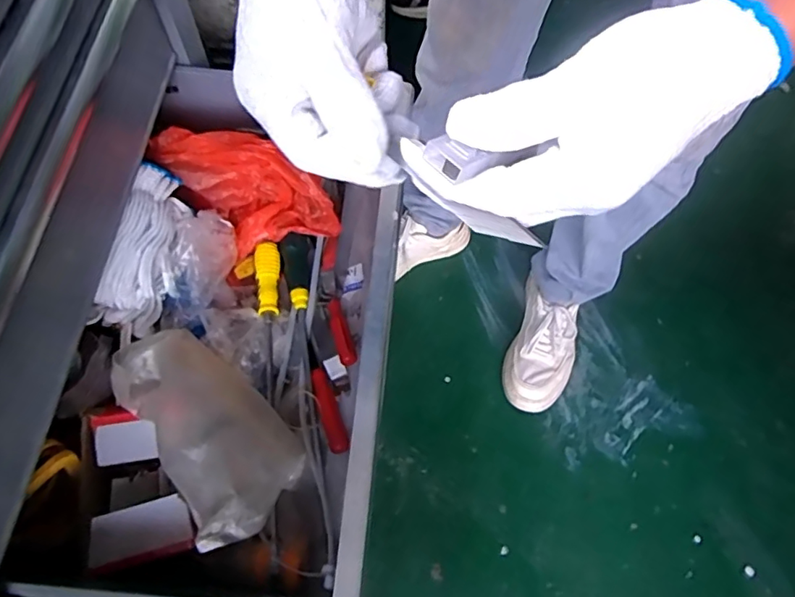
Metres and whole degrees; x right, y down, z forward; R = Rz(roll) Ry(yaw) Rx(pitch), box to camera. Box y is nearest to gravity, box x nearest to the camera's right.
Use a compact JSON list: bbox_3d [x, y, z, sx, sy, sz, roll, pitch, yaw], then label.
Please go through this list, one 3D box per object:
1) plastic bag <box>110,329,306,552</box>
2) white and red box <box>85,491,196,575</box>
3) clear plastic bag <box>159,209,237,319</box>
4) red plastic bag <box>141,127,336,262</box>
[{"bbox_3d":[-0.193,0.124,0.543,0.111,0.086,0.227,-40,73,-18],"label":"plastic bag"},{"bbox_3d":[-0.250,0.230,0.530,0.095,0.036,0.052,-15,67,-9],"label":"white and red box"},{"bbox_3d":[-0.241,-0.045,0.631,0.071,0.072,0.126,11,66,3],"label":"clear plastic bag"},{"bbox_3d":[-0.191,-0.145,0.690,0.136,0.106,0.194,-40,73,-18],"label":"red plastic bag"}]

